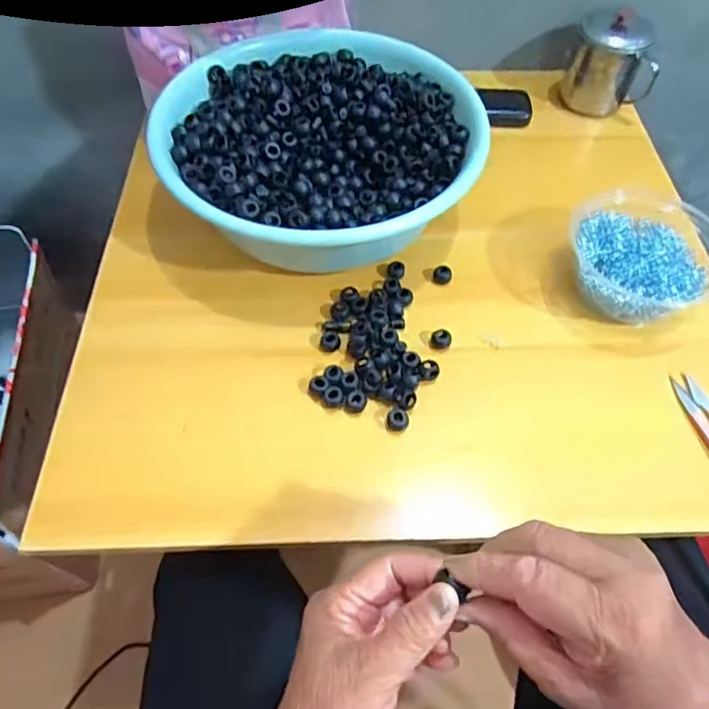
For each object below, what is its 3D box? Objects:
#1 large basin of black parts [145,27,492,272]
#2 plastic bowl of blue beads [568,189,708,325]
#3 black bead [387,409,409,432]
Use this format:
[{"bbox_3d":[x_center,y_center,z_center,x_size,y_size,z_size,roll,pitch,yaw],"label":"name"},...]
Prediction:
[{"bbox_3d":[-0.033,-0.192,0.521,0.282,0.099,0.275,0,53,-1],"label":"large basin of black parts"},{"bbox_3d":[0.264,-0.088,0.490,0.136,0.054,0.120,-19,55,-15],"label":"plastic bowl of blue beads"},{"bbox_3d":[0.034,0.052,0.432,0.017,0.012,0.015,10,53,7],"label":"black bead"}]

